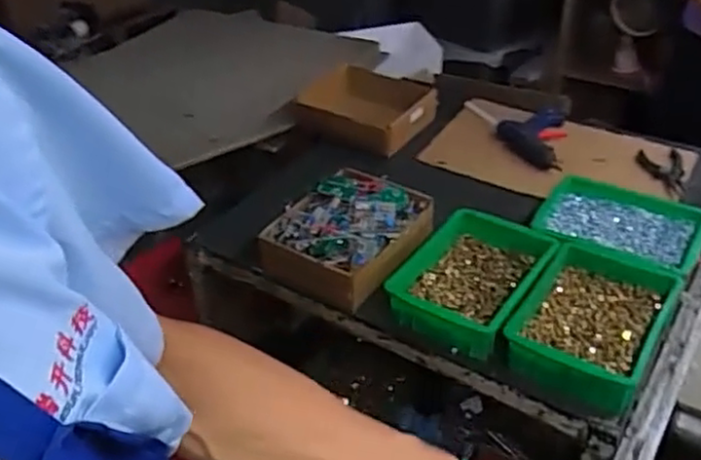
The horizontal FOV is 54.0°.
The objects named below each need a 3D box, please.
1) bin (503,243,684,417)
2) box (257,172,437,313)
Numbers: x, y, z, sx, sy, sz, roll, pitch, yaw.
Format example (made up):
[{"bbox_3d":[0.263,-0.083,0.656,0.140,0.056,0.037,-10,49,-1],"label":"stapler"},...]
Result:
[{"bbox_3d":[0.349,0.139,0.999,0.182,0.083,0.249,19,43,29],"label":"bin"},{"bbox_3d":[0.002,0.002,1.168,0.220,0.083,0.250,20,43,30],"label":"box"}]

